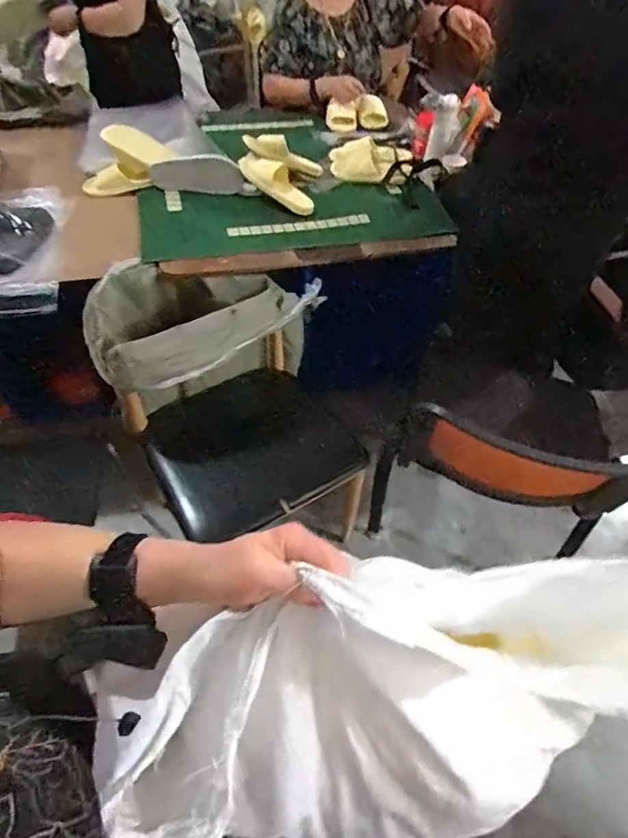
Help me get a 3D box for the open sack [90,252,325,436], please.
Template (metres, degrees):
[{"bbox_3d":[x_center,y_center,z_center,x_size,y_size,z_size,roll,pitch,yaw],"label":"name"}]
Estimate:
[{"bbox_3d":[-0.267,-0.217,1.438,0.592,0.318,0.370,-18,54,-15],"label":"open sack"}]

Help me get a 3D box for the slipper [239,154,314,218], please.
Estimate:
[{"bbox_3d":[-0.109,-0.727,1.648,0.264,0.090,0.103,34,53,-14],"label":"slipper"}]

